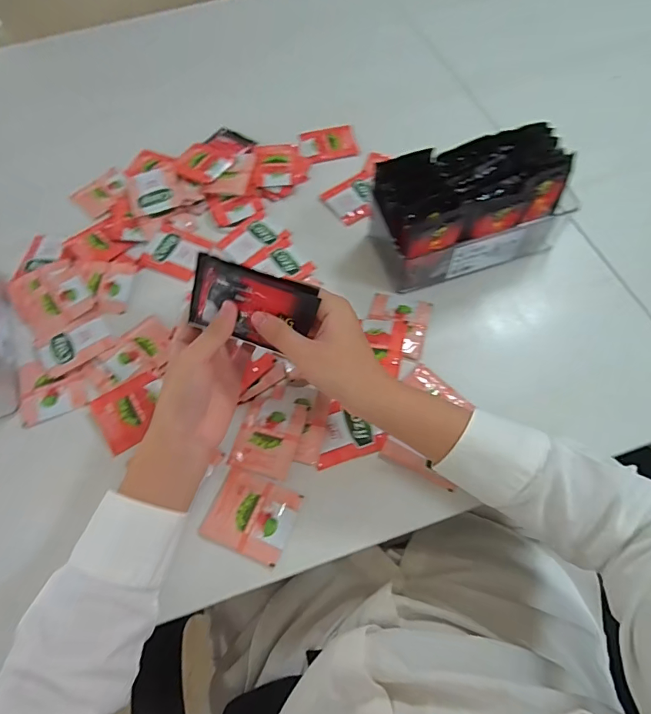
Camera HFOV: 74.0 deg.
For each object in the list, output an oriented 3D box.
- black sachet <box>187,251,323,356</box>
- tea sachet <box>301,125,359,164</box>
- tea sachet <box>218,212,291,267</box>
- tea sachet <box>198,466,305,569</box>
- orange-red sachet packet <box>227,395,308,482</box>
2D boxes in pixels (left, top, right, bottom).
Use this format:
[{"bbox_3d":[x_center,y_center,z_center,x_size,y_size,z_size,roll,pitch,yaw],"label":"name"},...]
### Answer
[{"bbox_3d":[-0.061,-0.041,0.361,0.101,0.064,0.009,17,29,-7],"label":"black sachet"},{"bbox_3d":[0.003,-0.304,0.616,0.082,0.007,0.066,-12,62,-6],"label":"tea sachet"},{"bbox_3d":[-0.088,-0.146,0.536,0.057,0.004,0.074,39,73,19],"label":"tea sachet"},{"bbox_3d":[-0.068,0.144,0.394,0.076,0.005,0.065,19,67,12],"label":"tea sachet"},{"bbox_3d":[-0.056,0.076,0.425,0.061,0.007,0.075,14,66,10],"label":"orange-red sachet packet"}]

